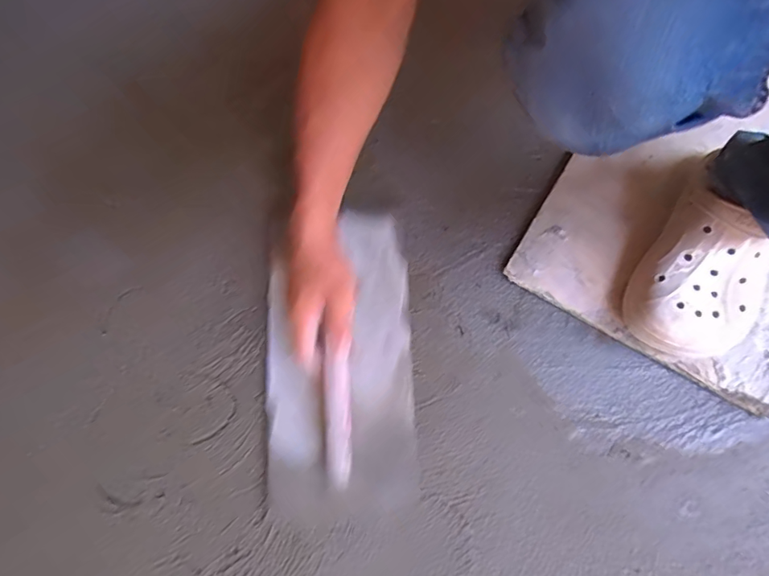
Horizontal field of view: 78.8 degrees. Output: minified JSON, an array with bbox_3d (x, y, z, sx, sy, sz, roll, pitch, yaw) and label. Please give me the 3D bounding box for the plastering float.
[{"bbox_3d":[-0.048,0.063,0.496,0.152,0.062,0.315,-2,69,1],"label":"plastering float"}]

